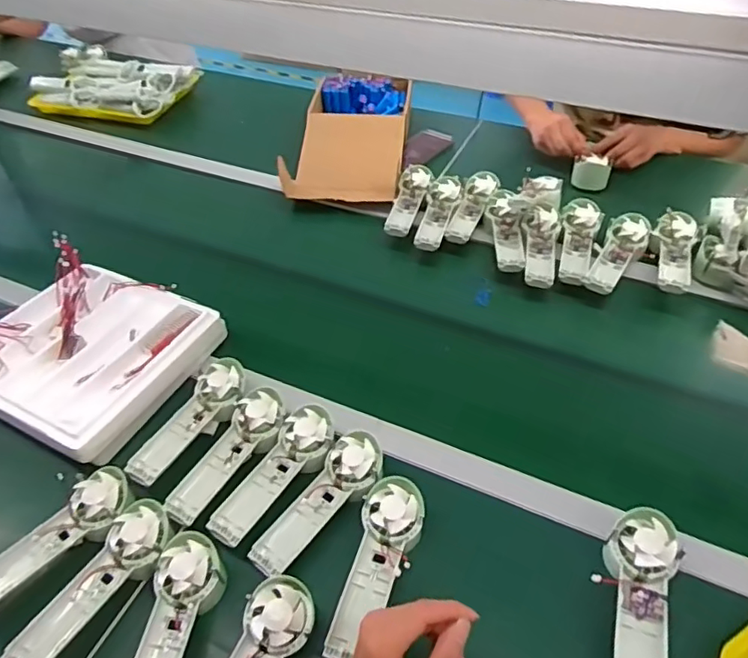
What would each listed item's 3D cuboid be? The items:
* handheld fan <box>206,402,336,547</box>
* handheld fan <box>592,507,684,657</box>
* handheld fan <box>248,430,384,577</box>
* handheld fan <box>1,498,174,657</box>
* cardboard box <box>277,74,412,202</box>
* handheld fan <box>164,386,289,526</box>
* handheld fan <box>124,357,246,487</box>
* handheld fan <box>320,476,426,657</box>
[{"bbox_3d":[-0.105,0.158,0.624,0.064,0.027,0.176,21,50,21],"label":"handheld fan"},{"bbox_3d":[0.243,0.250,0.522,0.064,0.031,0.175,16,49,17],"label":"handheld fan"},{"bbox_3d":[-0.052,0.184,0.601,0.066,0.036,0.173,26,52,25],"label":"handheld fan"},{"bbox_3d":[-0.269,0.247,0.547,0.054,0.033,0.177,23,51,23],"label":"handheld fan"},{"bbox_3d":[-0.039,-0.389,1.142,0.214,0.097,0.408,5,46,7],"label":"cardboard box"},{"bbox_3d":[-0.163,0.139,0.641,0.068,0.032,0.172,16,49,17],"label":"handheld fan"},{"bbox_3d":[-0.223,0.109,0.682,0.060,0.034,0.176,24,52,24],"label":"handheld fan"},{"bbox_3d":[-0.001,0.232,0.559,0.064,0.028,0.179,17,61,18],"label":"handheld fan"}]

